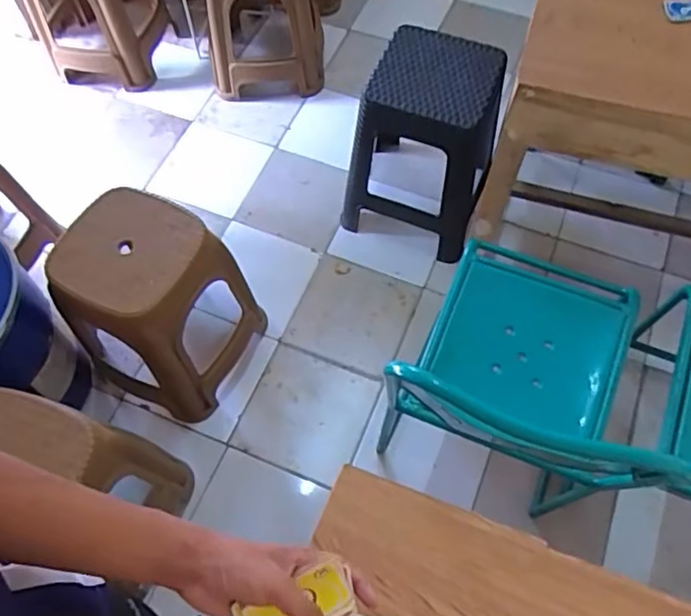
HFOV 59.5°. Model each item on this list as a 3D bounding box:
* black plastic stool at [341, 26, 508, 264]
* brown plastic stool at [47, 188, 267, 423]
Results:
[{"bbox_3d":[0.198,-0.405,1.513,0.328,0.411,0.298,19,64,11],"label":"black plastic stool"},{"bbox_3d":[-0.416,0.009,1.341,0.314,0.447,0.305,23,65,13],"label":"brown plastic stool"}]

